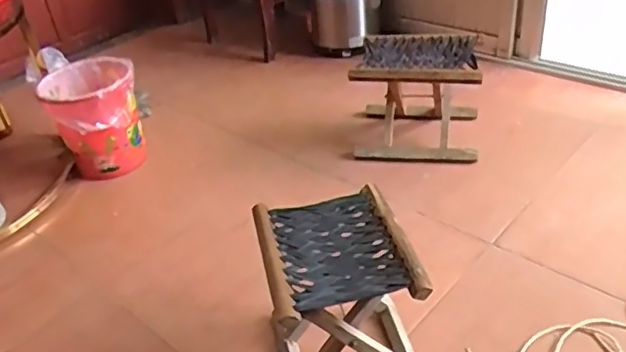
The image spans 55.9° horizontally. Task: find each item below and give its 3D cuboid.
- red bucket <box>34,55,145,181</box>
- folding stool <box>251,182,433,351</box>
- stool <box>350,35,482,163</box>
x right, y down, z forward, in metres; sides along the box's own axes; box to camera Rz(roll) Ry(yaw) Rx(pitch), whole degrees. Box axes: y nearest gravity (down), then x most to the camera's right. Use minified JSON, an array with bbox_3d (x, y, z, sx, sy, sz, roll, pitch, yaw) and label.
[{"bbox_3d":[-0.582,-0.143,1.624,0.238,0.279,0.232,-26,39,-24],"label":"red bucket"},{"bbox_3d":[0.043,0.203,0.986,0.222,0.254,0.250,-13,35,-8],"label":"folding stool"},{"bbox_3d":[0.271,-0.205,1.551,0.308,0.243,0.250,1,36,12],"label":"stool"}]

